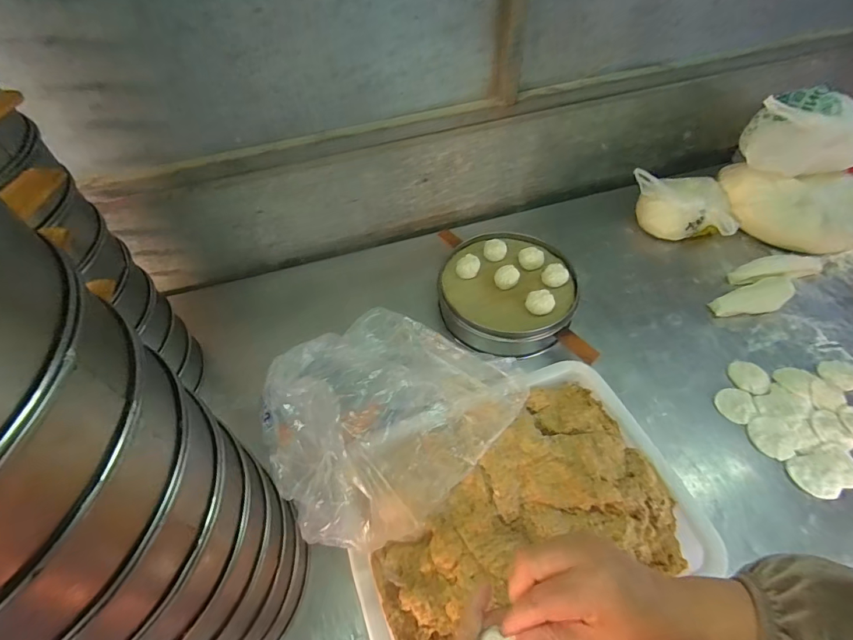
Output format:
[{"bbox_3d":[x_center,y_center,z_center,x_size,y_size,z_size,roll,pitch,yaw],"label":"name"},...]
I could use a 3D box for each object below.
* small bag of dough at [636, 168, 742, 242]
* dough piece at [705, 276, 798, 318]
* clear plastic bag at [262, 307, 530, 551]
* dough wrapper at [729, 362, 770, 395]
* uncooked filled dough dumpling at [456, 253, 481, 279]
[{"bbox_3d":[0.524,-0.229,0.866,0.190,0.099,0.117,-4,52,1],"label":"small bag of dough"},{"bbox_3d":[0.586,-0.039,0.754,0.160,0.021,0.056,-14,52,-7],"label":"dough piece"},{"bbox_3d":[-0.037,0.102,0.479,0.221,0.143,0.287,24,57,21],"label":"clear plastic bag"},{"bbox_3d":[0.518,0.091,0.683,0.056,0.006,0.058,-2,52,3],"label":"dough wrapper"},{"bbox_3d":[0.073,-0.094,0.754,0.041,0.022,0.045,-2,52,3],"label":"uncooked filled dough dumpling"}]

